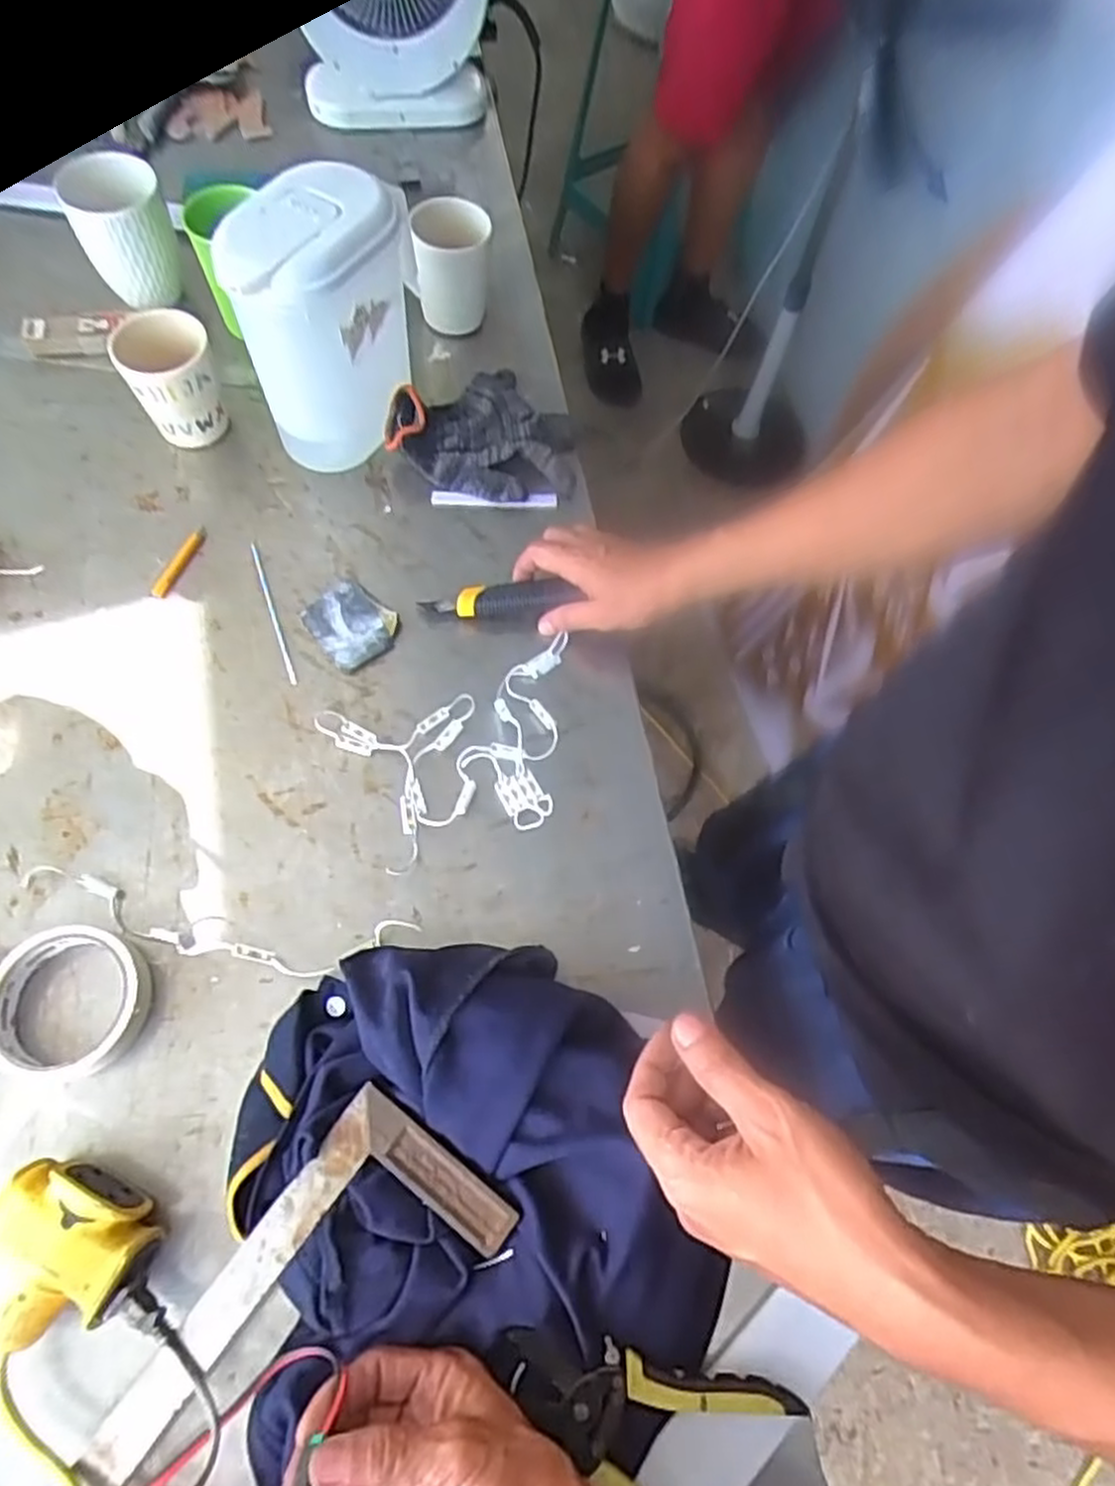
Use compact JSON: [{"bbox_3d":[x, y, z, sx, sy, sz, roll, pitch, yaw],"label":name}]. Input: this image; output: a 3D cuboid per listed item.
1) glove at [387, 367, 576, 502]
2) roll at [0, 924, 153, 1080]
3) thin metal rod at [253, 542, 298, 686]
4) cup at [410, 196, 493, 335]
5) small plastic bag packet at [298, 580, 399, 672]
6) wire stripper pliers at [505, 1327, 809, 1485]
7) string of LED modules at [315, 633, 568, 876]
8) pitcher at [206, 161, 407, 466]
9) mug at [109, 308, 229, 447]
[{"bbox_3d":[-0.064,-0.283,0.683,0.163,0.043,0.145,2,65,-2],"label":"glove"},{"bbox_3d":[-0.309,0.162,0.486,0.094,0.024,0.088,1,65,-2],"label":"roll"},{"bbox_3d":[-0.229,-0.107,0.621,0.005,0.004,0.139,-19,67,-11],"label":"thin metal rod"},{"bbox_3d":[-0.095,-0.440,0.716,0.069,0.106,0.072,-6,66,-5],"label":"cup"},{"bbox_3d":[-0.166,-0.097,0.618,0.059,0.006,0.074,-37,72,-18],"label":"small plastic bag packet"},{"bbox_3d":[0.045,0.359,0.412,0.155,0.032,0.095,30,67,11],"label":"wire stripper pliers"},{"bbox_3d":[-0.066,0.007,0.571,0.189,0.014,0.133,-16,67,-10],"label":"string of LED modules"},{"bbox_3d":[-0.182,-0.325,0.611,0.098,0.196,0.120,17,66,5],"label":"pitcher"},{"bbox_3d":[-0.322,-0.307,0.652,0.071,0.088,0.075,-25,69,-13],"label":"mug"}]

